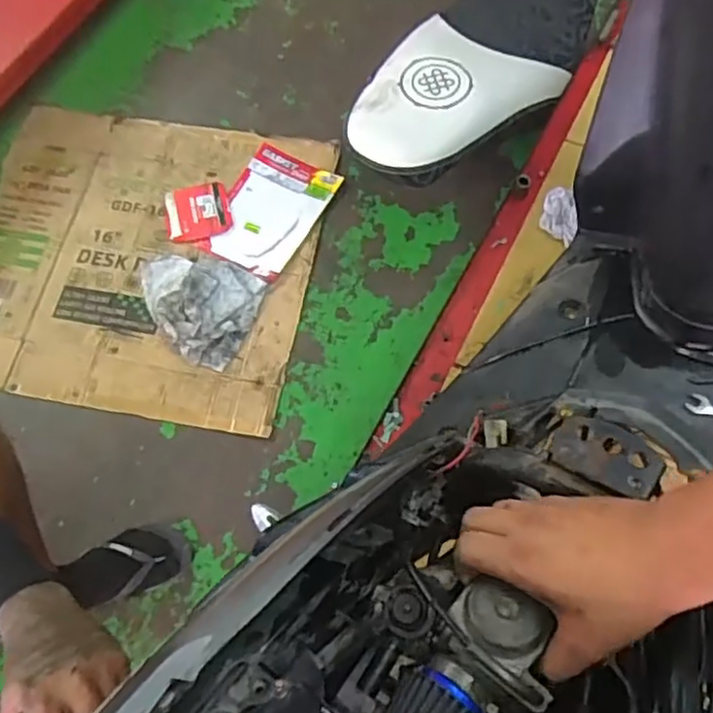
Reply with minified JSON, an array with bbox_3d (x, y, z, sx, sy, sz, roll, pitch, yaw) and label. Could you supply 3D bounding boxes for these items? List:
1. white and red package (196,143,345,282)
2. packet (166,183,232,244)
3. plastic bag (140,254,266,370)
[{"bbox_3d":[-0.171,-0.288,1.336,0.185,0.014,0.261,26,71,11],"label":"white and red package"},{"bbox_3d":[-0.312,-0.285,1.332,0.125,0.037,0.125,-13,68,-4],"label":"packet"},{"bbox_3d":[-0.304,-0.103,1.252,0.245,0.035,0.199,23,70,11],"label":"plastic bag"}]

